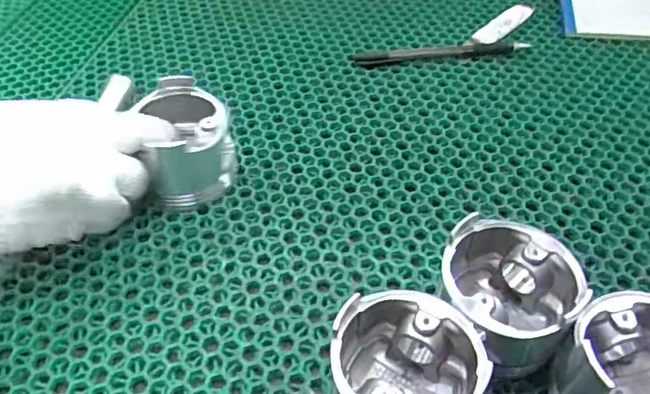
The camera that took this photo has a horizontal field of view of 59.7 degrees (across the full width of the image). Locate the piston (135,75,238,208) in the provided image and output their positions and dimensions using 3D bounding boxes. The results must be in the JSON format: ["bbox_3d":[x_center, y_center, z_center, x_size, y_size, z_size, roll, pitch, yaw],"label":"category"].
[{"bbox_3d":[-0.094,-0.040,0.393,0.064,0.058,0.075,-2,49,0],"label":"piston"}]

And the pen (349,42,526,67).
[{"bbox_3d":[0.102,-0.128,0.500,0.154,0.007,0.017,-5,49,-3],"label":"pen"}]

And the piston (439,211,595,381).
[{"bbox_3d":[0.095,0.055,0.302,0.069,0.057,0.063,-1,49,1],"label":"piston"}]

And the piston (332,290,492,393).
[{"bbox_3d":[0.037,0.089,0.275,0.069,0.057,0.068,-1,49,1],"label":"piston"}]

